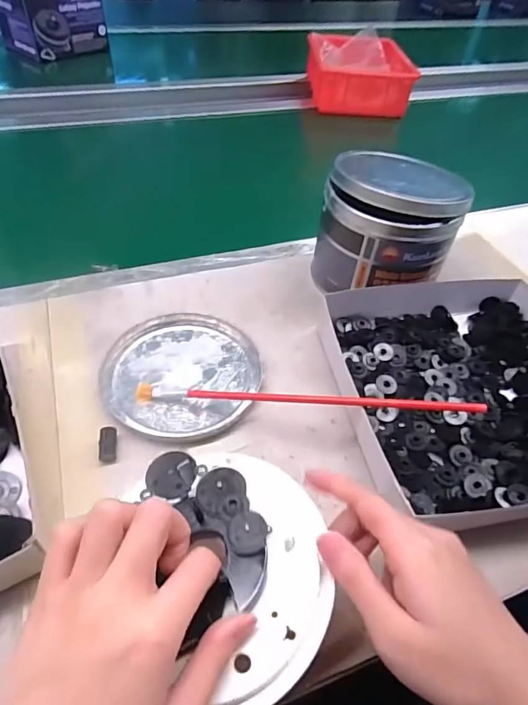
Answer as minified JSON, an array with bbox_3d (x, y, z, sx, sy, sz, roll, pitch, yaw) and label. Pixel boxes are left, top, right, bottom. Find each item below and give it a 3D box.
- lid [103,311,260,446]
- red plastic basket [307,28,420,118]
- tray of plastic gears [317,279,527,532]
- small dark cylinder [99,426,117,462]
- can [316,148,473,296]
[{"bbox_3d":[-0.068,0.015,0.374,0.126,0.007,0.127,3,49,-3],"label":"lid"},{"bbox_3d":[0.180,-0.533,0.853,0.183,0.068,0.231,0,49,-6],"label":"red plastic basket"},{"bbox_3d":[0.168,0.021,0.364,0.201,0.034,0.221,-6,50,-11],"label":"tray of plastic gears"},{"bbox_3d":[-0.112,0.065,0.320,0.013,0.008,0.025,-5,49,-10],"label":"small dark cylinder"},{"bbox_3d":[0.118,-0.119,0.431,0.122,0.114,0.118,16,49,8],"label":"can"}]

